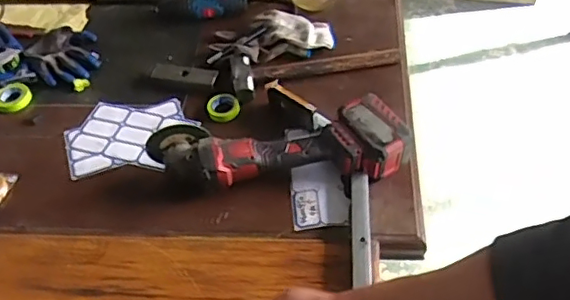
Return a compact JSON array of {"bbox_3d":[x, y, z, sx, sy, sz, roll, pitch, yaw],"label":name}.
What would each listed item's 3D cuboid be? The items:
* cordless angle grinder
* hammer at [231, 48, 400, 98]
[{"bbox_3d":[-0.014,-0.002,0.904,0.397,0.087,0.117,-5,50,1],"label":"cordless angle grinder"},{"bbox_3d":[0.053,-0.160,1.052,0.293,0.032,0.078,-10,50,-4],"label":"hammer"}]

